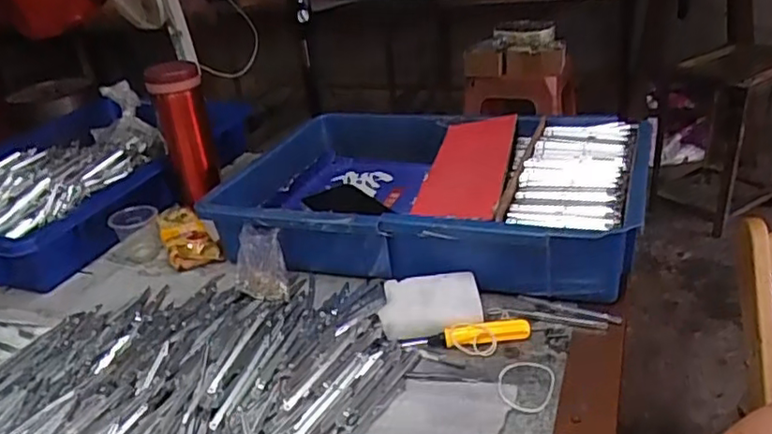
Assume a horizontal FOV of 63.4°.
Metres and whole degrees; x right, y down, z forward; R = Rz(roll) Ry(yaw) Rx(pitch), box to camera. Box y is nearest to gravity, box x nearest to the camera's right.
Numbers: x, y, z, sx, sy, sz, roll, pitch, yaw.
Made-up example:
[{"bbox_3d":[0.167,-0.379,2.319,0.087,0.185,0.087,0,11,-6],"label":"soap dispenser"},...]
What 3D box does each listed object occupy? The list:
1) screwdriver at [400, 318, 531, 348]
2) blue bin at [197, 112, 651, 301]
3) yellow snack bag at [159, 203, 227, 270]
[{"bbox_3d":[0.066,0.098,0.517,0.103,0.016,0.016,-7,27,-1],"label":"screwdriver"},{"bbox_3d":[0.047,-0.031,0.697,0.436,0.091,0.289,5,29,21],"label":"blue bin"},{"bbox_3d":[-0.228,0.023,0.717,0.053,0.037,0.108,-18,29,-22],"label":"yellow snack bag"}]

